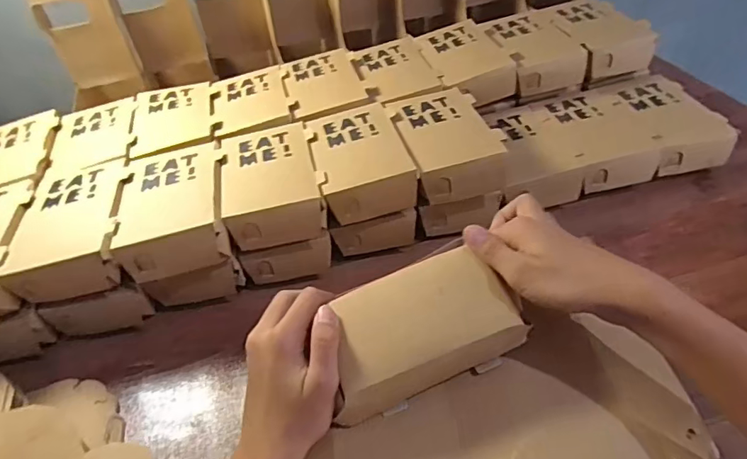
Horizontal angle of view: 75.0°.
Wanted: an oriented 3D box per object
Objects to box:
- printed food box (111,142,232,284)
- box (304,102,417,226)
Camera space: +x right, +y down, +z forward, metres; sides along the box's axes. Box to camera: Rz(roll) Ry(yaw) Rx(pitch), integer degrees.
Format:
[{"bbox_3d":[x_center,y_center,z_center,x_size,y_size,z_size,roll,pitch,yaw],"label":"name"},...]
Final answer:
[{"bbox_3d":[-0.190,-0.023,0.475,0.094,0.037,0.147,-12,43,-5],"label":"printed food box"},{"bbox_3d":[-0.015,-0.073,0.511,0.090,0.043,0.138,-13,43,-6],"label":"box"}]

